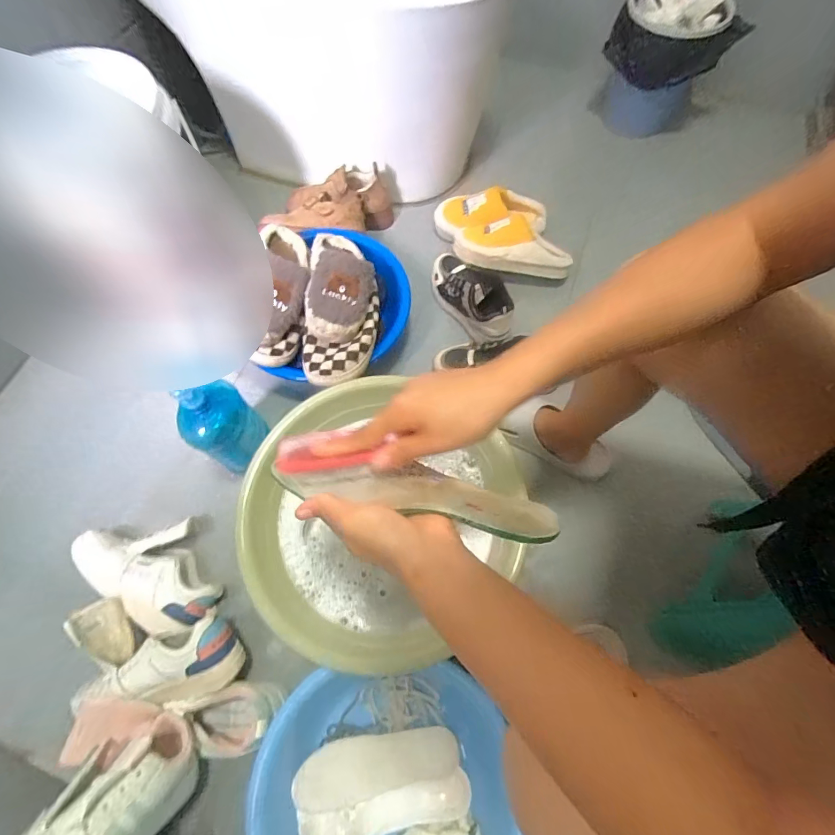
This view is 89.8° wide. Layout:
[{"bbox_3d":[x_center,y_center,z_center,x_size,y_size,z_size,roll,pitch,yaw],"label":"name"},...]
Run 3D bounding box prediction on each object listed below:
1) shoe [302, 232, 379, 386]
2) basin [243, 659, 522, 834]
[{"bbox_3d":[-0.135,-0.211,0.736,0.125,0.074,0.311,1,66,1],"label":"shoe"},{"bbox_3d":[-0.040,0.504,0.551,0.343,0.094,0.293,-8,66,-3],"label":"basin"}]

